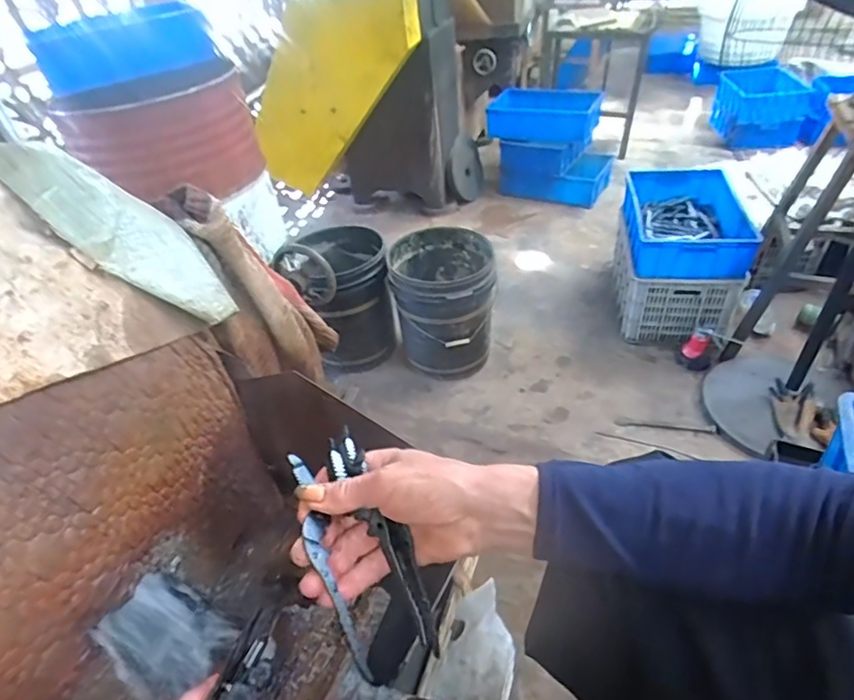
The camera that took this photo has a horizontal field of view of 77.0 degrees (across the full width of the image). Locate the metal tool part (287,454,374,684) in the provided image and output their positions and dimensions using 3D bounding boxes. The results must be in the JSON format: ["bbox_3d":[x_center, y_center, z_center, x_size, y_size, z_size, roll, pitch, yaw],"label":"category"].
[{"bbox_3d":[-0.069,0.142,0.365,0.022,0.005,0.153,3,55,-40],"label":"metal tool part"}]

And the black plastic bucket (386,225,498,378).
[{"bbox_3d":[0.059,-0.161,1.862,0.327,0.381,0.359,-4,40,3],"label":"black plastic bucket"}]

